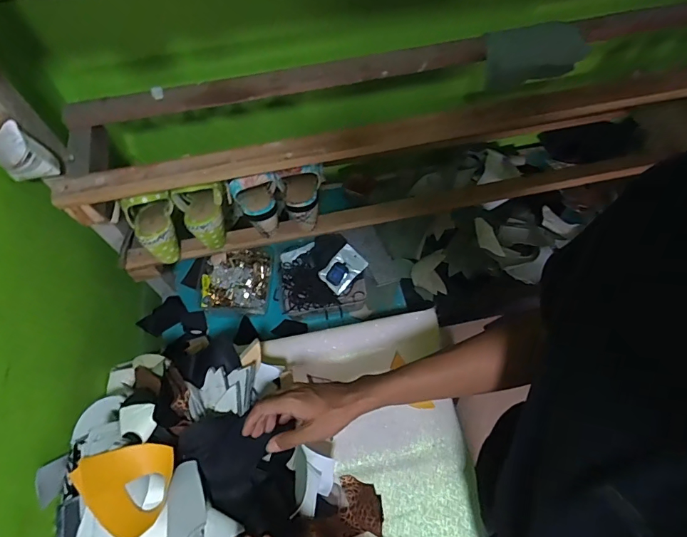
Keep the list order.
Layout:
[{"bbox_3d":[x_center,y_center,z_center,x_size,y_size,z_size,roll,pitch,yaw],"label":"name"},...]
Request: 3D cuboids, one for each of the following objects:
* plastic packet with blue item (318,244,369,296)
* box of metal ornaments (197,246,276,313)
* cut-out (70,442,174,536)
[{"bbox_3d":[-0.001,0.002,0.941,0.069,0.013,0.099,42,87,15],"label":"plastic packet with blue item"},{"bbox_3d":[-0.251,0.028,0.982,0.167,0.064,0.151,0,60,3],"label":"box of metal ornaments"},{"bbox_3d":[-0.271,0.273,0.534,0.111,0.022,0.101,15,50,-20],"label":"cut-out"}]

